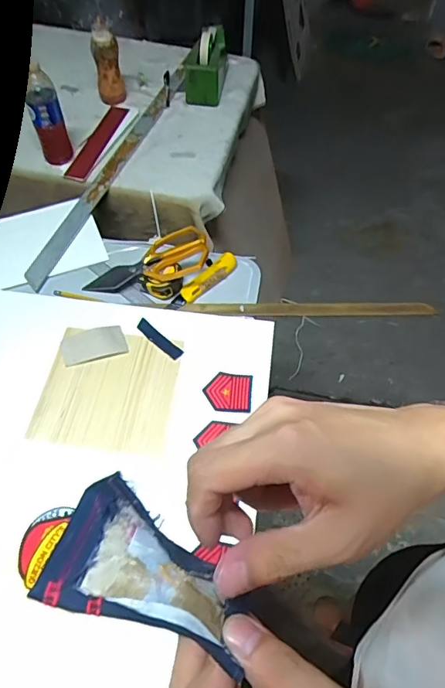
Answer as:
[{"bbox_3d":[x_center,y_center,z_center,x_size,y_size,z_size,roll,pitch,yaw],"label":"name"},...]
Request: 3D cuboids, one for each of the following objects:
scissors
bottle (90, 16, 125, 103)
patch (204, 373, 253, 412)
[{"bbox_3d":[-0.131,-0.137,0.827,0.220,0.024,0.097,-20,56,10],"label":"scissors"},{"bbox_3d":[-0.265,-0.643,1.107,0.066,0.158,0.053,-25,60,-18],"label":"bottle"},{"bbox_3d":[0.009,0.071,0.721,0.069,0.004,0.065,3,55,6],"label":"patch"}]

